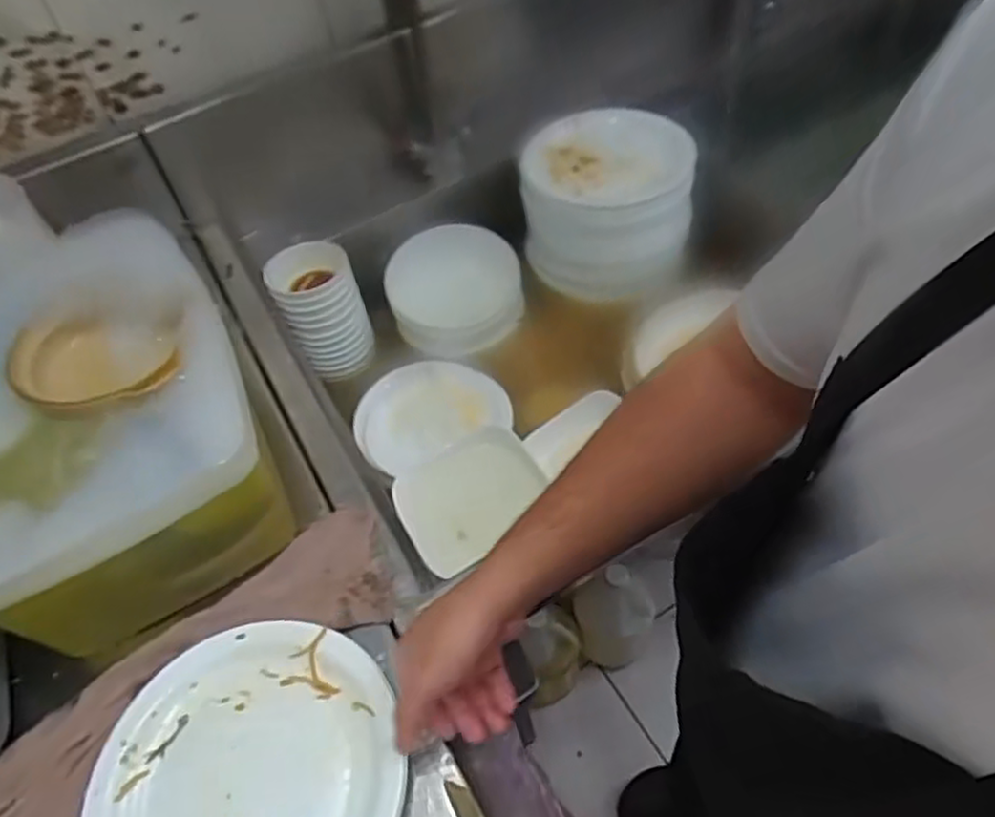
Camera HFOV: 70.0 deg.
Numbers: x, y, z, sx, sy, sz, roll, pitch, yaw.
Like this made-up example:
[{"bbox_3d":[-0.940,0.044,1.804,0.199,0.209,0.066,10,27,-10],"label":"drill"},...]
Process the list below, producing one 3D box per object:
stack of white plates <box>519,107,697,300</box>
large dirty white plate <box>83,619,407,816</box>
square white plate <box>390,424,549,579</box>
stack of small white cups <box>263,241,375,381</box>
[{"bbox_3d":[0.159,-0.302,1.052,0.242,0.175,0.218,-7,51,0],"label":"stack of white plates"},{"bbox_3d":[-0.183,0.275,0.521,0.218,0.021,0.220,-3,52,4],"label":"large dirty white plate"},{"bbox_3d":[-0.028,0.091,0.754,0.157,0.019,0.113,-31,74,-19],"label":"square white plate"},{"bbox_3d":[-0.235,-0.133,0.959,0.109,0.161,0.095,-20,53,-10],"label":"stack of small white cups"}]

